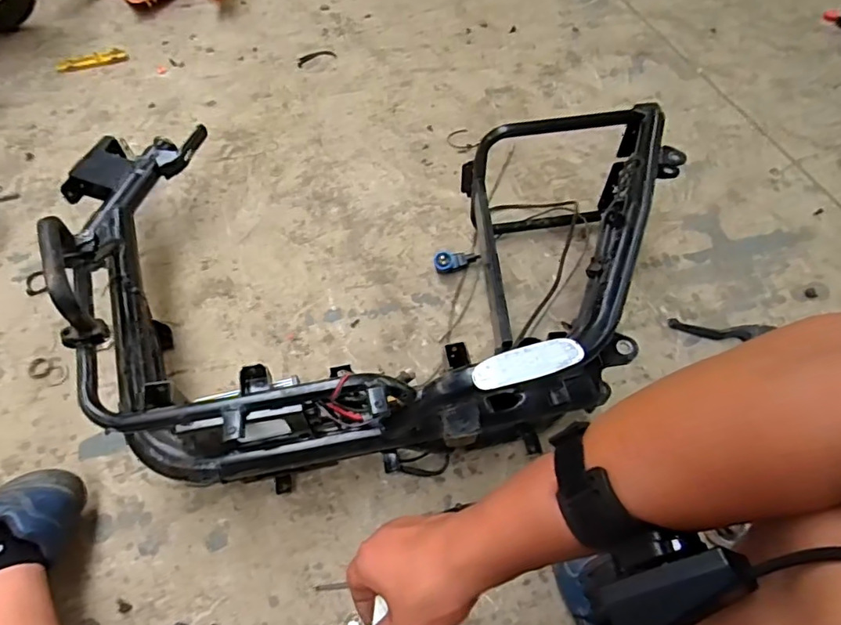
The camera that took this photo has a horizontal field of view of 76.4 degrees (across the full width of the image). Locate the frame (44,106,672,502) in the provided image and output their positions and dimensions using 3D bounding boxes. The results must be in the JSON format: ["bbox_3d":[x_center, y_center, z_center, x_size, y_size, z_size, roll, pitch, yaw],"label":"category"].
[{"bbox_3d":[-0.060,-0.090,0.732,0.798,0.276,0.570,-11,59,-6],"label":"frame"}]

